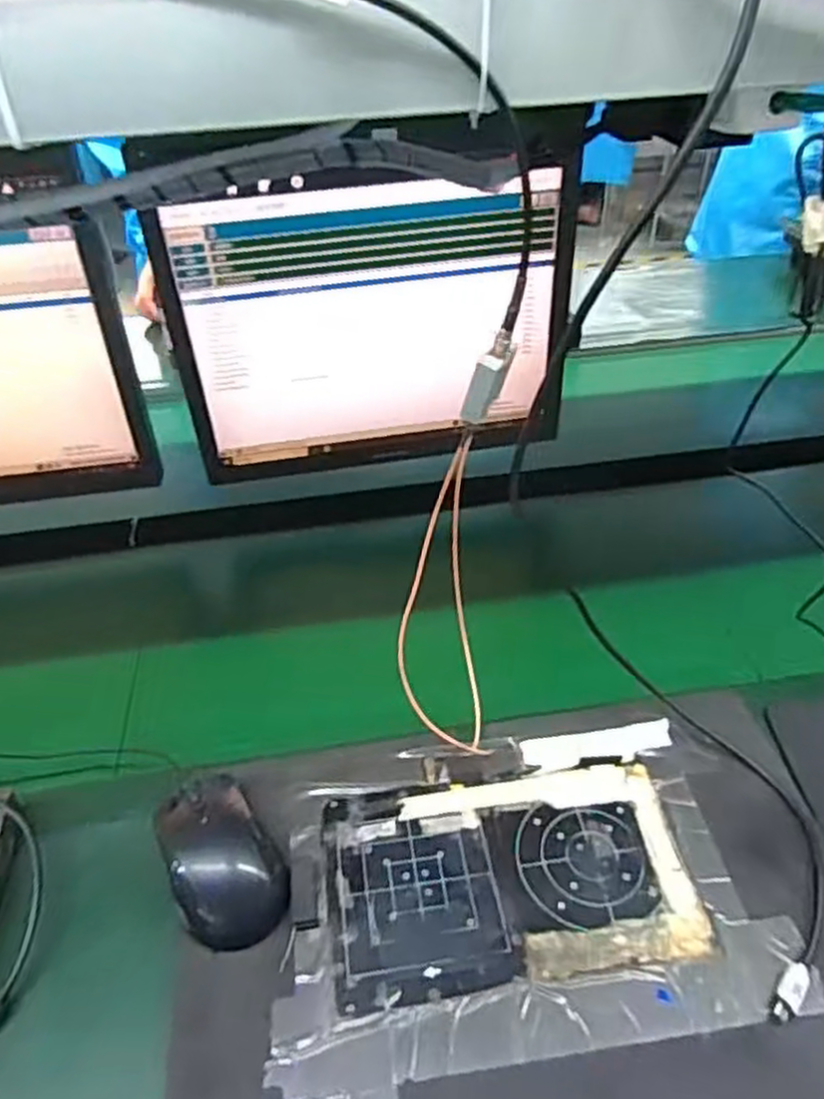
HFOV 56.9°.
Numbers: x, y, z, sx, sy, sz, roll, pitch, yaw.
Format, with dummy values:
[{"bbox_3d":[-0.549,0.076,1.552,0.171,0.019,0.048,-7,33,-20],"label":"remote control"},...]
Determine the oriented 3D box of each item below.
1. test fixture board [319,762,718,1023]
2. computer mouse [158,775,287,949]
[{"bbox_3d":[0.058,0.194,0.461,0.211,0.012,0.129,-6,38,-4],"label":"test fixture board"},{"bbox_3d":[-0.118,0.177,0.461,0.060,0.034,0.111,-20,41,-20],"label":"computer mouse"}]

